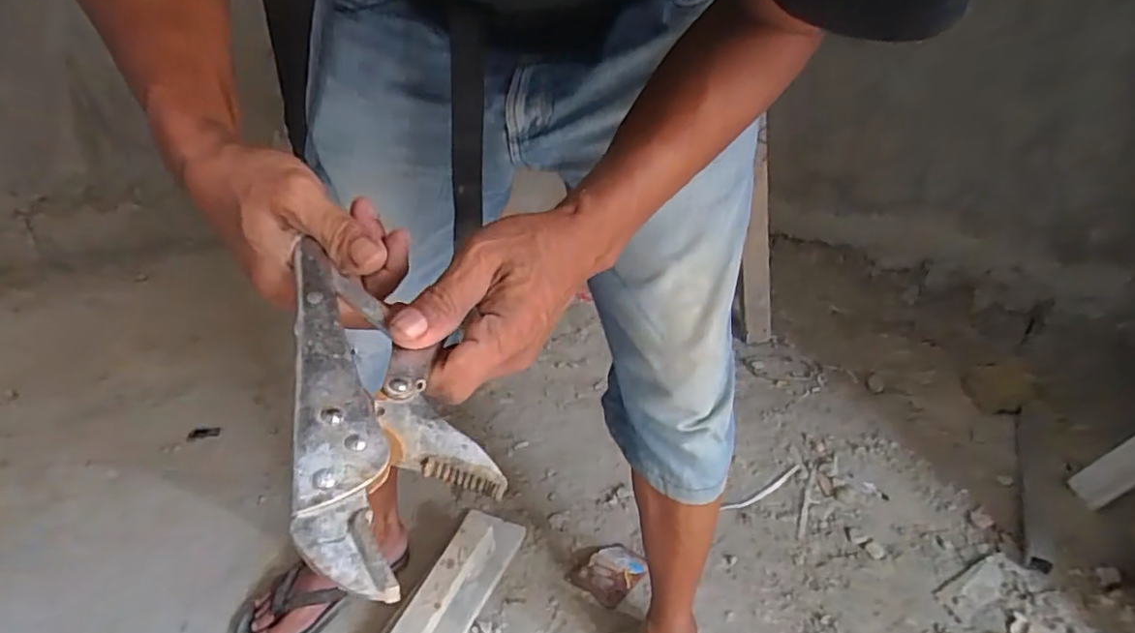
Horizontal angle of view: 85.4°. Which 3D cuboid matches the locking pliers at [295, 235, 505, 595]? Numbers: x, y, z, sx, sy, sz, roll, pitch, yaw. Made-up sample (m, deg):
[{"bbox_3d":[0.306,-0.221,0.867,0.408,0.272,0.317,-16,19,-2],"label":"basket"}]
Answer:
[{"bbox_3d":[-0.076,0.034,0.264,0.075,0.009,0.165,-1,46,-22],"label":"locking pliers"}]

